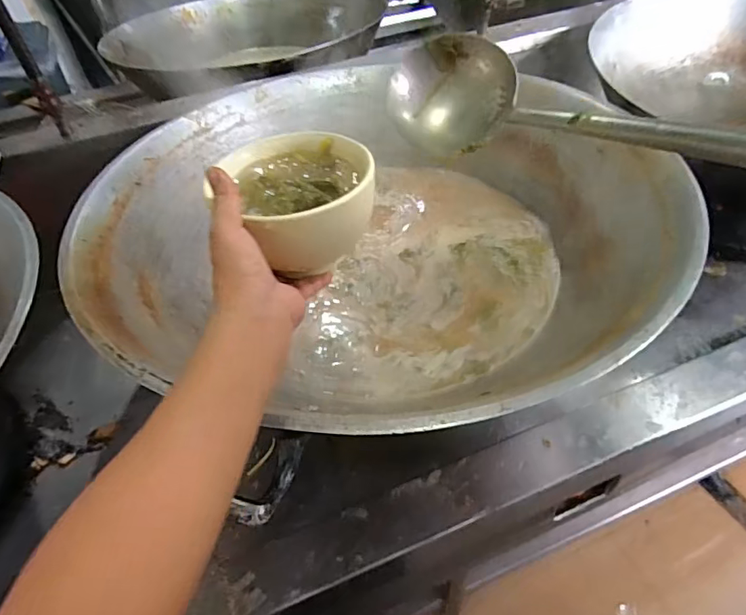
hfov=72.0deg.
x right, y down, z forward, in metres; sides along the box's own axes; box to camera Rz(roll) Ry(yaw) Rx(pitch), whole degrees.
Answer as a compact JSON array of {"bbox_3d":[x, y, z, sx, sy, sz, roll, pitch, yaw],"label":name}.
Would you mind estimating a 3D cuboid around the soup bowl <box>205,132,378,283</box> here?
[{"bbox_3d":[-0.057,-0.089,0.434,0.118,0.063,0.127,-3,46,3],"label":"soup bowl"}]

